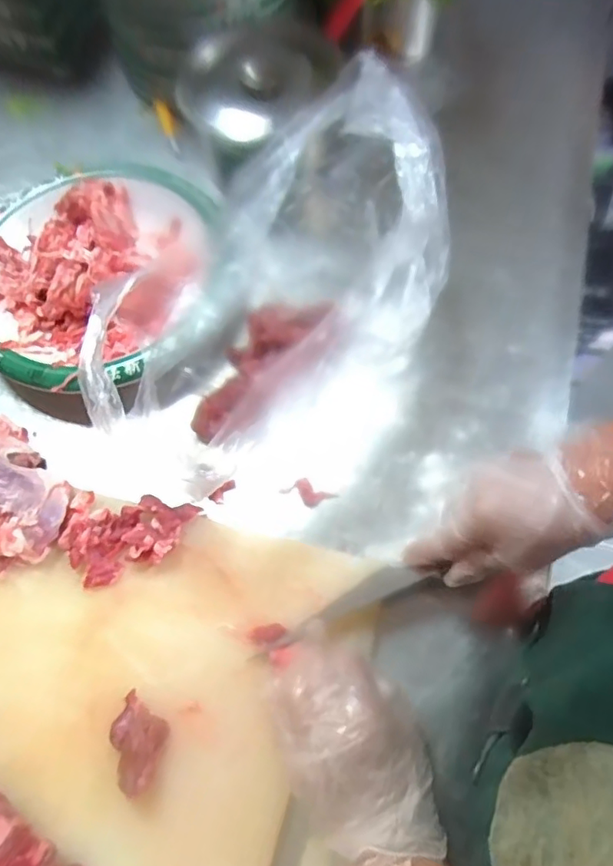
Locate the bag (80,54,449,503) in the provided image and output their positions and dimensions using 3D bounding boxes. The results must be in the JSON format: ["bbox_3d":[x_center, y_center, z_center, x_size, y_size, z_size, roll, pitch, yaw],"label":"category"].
[{"bbox_3d":[-0.013,-0.122,0.444,0.210,0.161,0.284,28,70,13],"label":"bag"}]

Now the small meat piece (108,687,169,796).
[{"bbox_3d":[-0.112,0.204,0.374,0.034,0.024,0.054,11,68,7],"label":"small meat piece"}]

